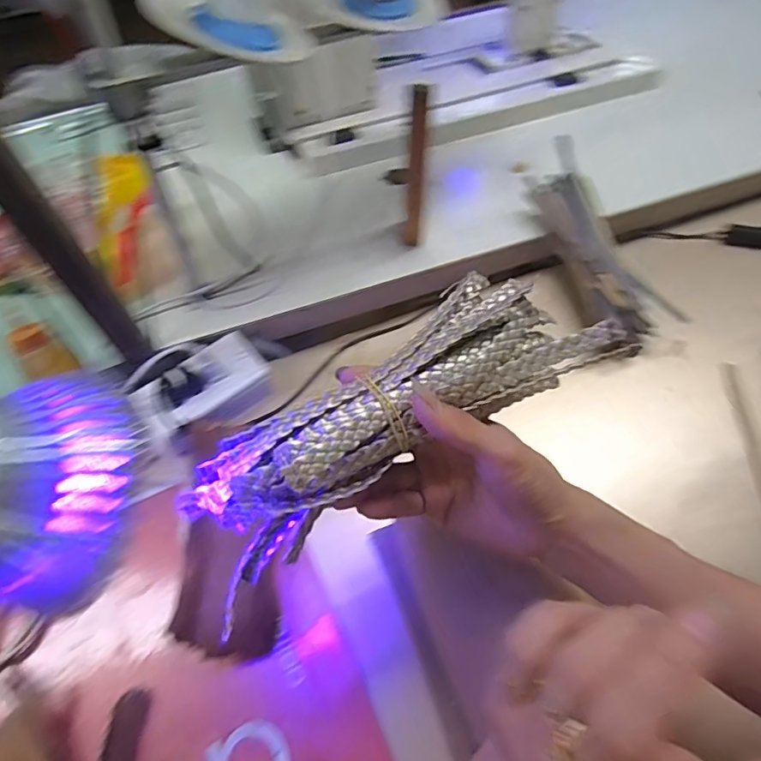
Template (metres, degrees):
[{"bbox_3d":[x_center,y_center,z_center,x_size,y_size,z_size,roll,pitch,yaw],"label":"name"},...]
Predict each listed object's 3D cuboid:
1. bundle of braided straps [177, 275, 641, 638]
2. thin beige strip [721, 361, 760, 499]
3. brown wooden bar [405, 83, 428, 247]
[{"bbox_3d":[0.010,0.014,0.273,0.237,0.055,0.081,-30,64,-14],"label":"bundle of braided straps"},{"bbox_3d":[0.356,0.066,0.489,0.016,0.006,0.194,6,59,0],"label":"thin beige strip"},{"bbox_3d":[0.037,-0.208,0.537,0.017,0.201,0.010,3,58,4],"label":"brown wooden bar"}]

